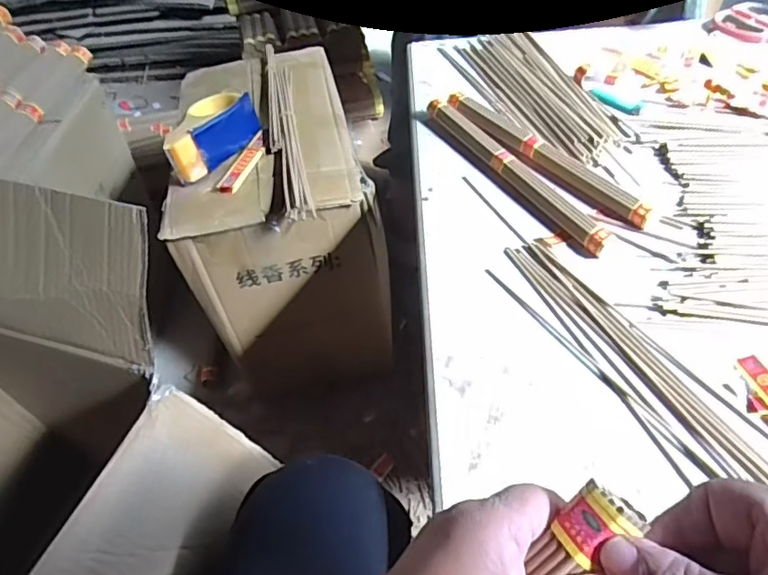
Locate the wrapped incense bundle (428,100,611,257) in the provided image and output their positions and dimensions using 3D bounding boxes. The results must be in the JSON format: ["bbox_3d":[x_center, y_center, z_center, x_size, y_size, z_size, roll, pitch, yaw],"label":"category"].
[{"bbox_3d":[0.142,-0.138,0.639,0.025,0.024,0.307,-26,52,-15],"label":"wrapped incense bundle"}]

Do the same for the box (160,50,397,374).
[{"bbox_3d":[-0.160,-0.130,0.939,0.268,0.335,0.415,-11,50,-3],"label":"box"}]

